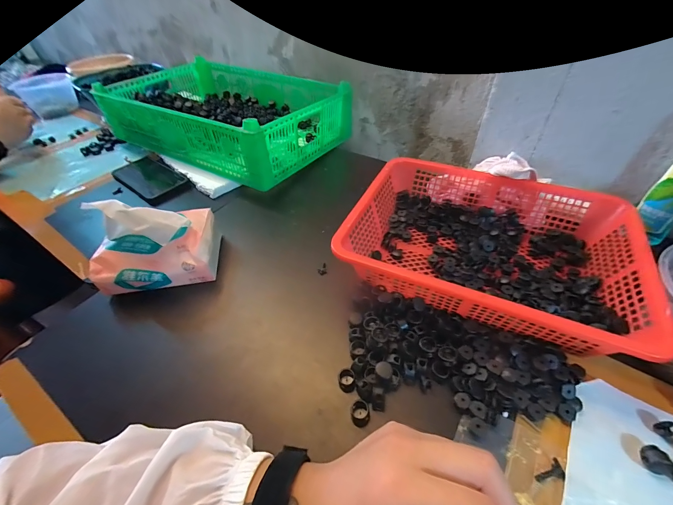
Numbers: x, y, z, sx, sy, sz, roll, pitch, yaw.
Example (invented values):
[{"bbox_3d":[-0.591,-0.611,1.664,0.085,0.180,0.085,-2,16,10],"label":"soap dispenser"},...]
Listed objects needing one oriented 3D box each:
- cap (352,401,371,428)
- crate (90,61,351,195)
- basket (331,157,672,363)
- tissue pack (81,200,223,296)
[{"bbox_3d":[0.022,0.144,0.267,0.016,0.009,0.019,-4,45,-1],"label":"cap"},{"bbox_3d":[-0.243,-0.302,0.657,0.487,0.115,0.305,22,50,23],"label":"crate"},{"bbox_3d":[0.175,-0.011,0.363,0.298,0.068,0.222,20,50,21],"label":"basket"},{"bbox_3d":[-0.231,-0.012,0.376,0.140,0.107,0.092,-13,46,-9],"label":"tissue pack"}]

